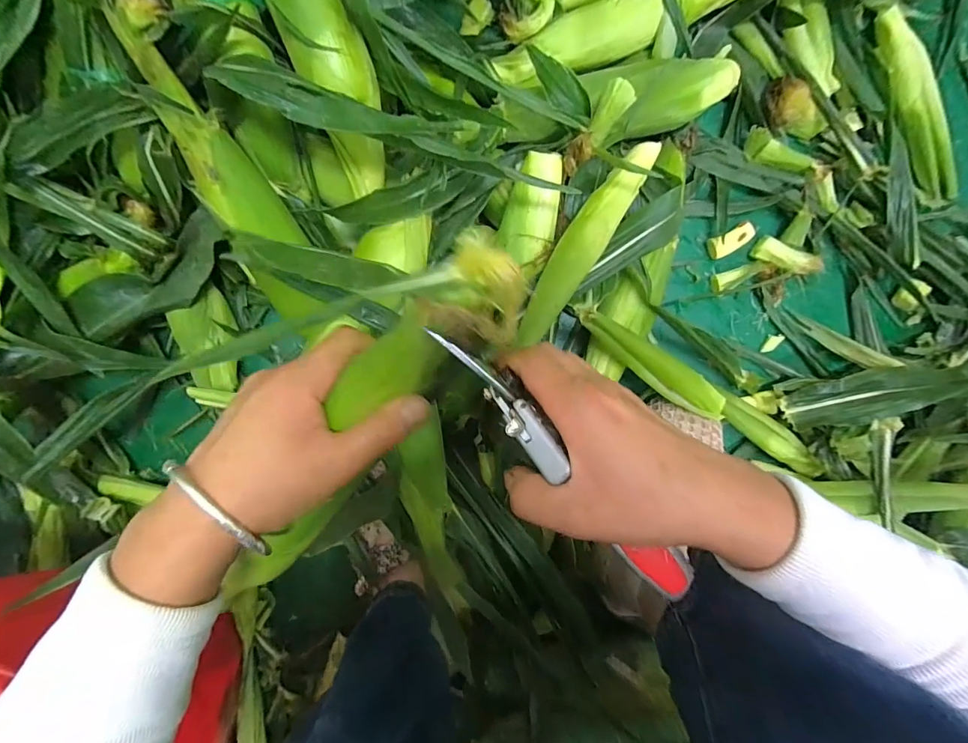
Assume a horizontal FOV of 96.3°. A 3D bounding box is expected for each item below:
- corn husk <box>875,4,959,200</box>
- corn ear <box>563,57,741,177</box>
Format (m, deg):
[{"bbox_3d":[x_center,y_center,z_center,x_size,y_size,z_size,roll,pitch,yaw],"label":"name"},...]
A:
[{"bbox_3d":[0.448,-0.273,0.454,0.040,0.035,0.199,-25,96,1],"label":"corn husk"},{"bbox_3d":[0.154,-0.237,0.374,0.197,0.054,0.049,-27,96,-20],"label":"corn ear"}]

